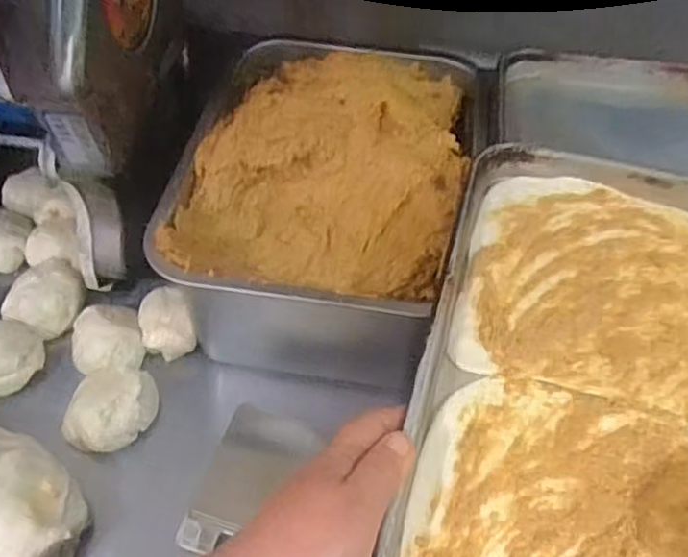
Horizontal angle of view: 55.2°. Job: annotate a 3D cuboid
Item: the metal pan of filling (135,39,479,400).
[{"bbox_3d":[-0.011,-0.084,0.627,0.241,0.155,0.352,10,50,6],"label":"metal pan of filling"}]

